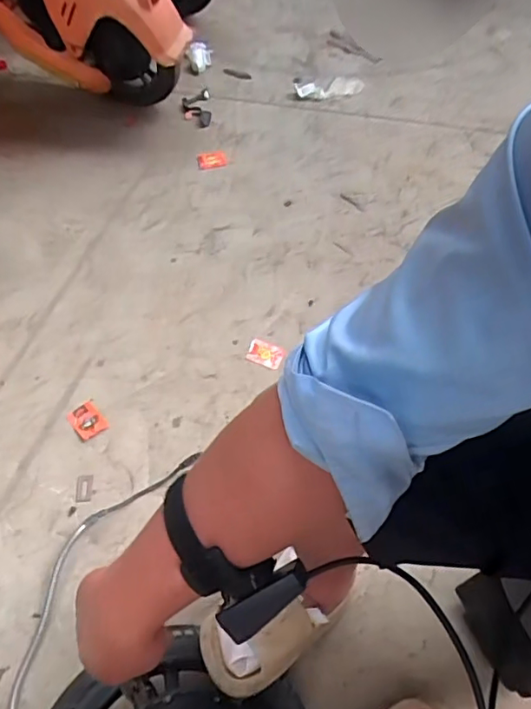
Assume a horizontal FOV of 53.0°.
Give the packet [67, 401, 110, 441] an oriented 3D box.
[{"bbox_3d":[-0.330,0.121,0.983,0.053,0.007,0.071,-37,66,-20],"label":"packet"}]

